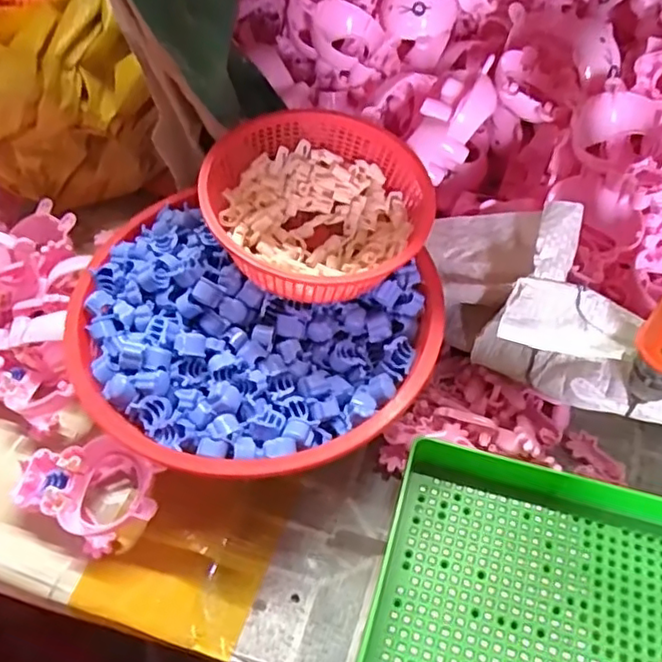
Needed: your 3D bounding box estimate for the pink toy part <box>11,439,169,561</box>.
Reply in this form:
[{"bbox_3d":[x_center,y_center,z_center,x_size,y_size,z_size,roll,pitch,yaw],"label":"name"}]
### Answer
[{"bbox_3d":[-0.143,0.097,0.380,0.088,0.030,0.062,21,57,17],"label":"pink toy part"}]

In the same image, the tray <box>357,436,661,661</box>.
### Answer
[{"bbox_3d":[0.149,0.149,0.327,0.243,0.027,0.151,13,55,11],"label":"tray"}]

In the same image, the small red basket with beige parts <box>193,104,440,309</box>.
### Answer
[{"bbox_3d":[-0.007,-0.076,0.391,0.132,0.068,0.129,-1,53,1],"label":"small red basket with beige parts"}]

